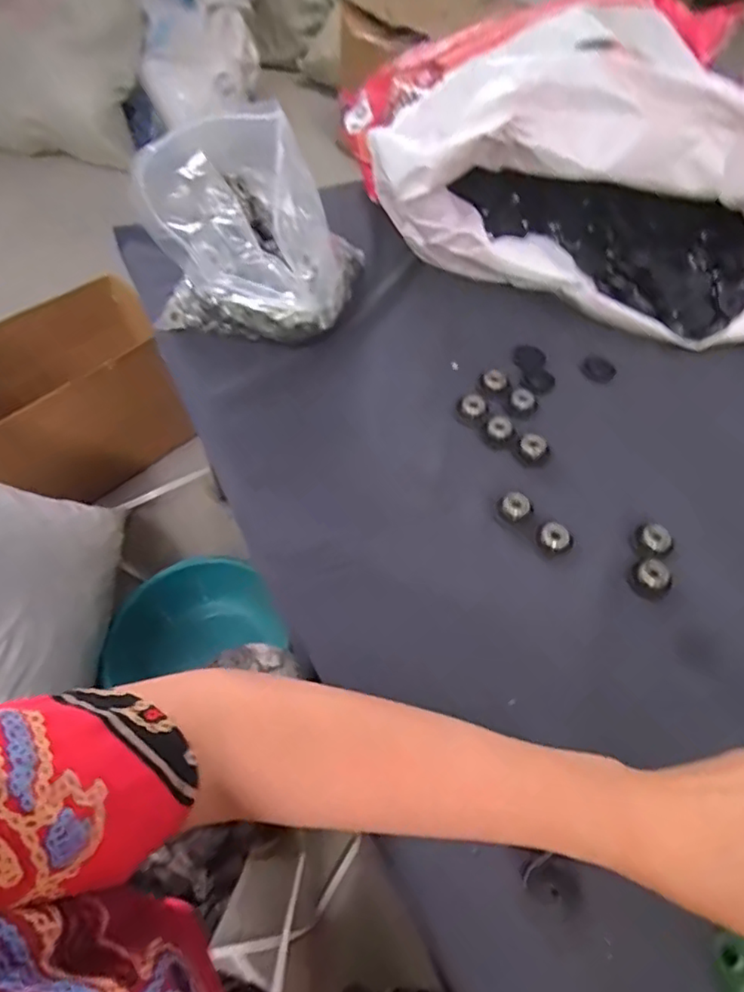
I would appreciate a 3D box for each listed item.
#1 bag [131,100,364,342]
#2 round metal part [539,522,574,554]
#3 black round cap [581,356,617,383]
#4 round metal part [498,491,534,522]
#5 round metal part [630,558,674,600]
[{"bbox_3d":[-0.100,-0.262,0.576,0.193,0.152,0.198,22,56,12],"label":"bag"},{"bbox_3d":[0.148,0.033,0.481,0.024,0.010,0.023,2,54,-2],"label":"round metal part"},{"bbox_3d":[0.228,-0.128,0.605,0.034,0.004,0.039,34,59,19],"label":"black round cap"},{"bbox_3d":[0.118,0.008,0.495,0.024,0.011,0.022,2,54,-2],"label":"round metal part"},{"bbox_3d":[0.216,0.064,0.464,0.030,0.017,0.023,37,60,21],"label":"round metal part"}]

